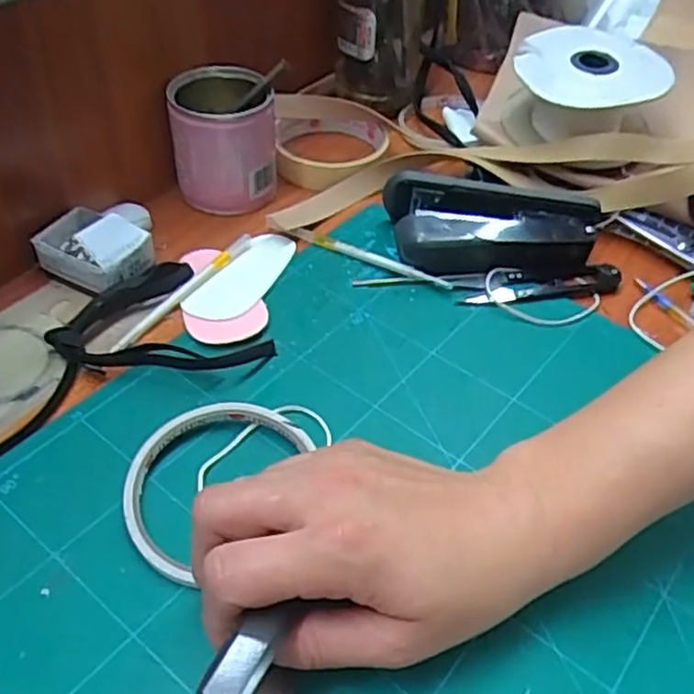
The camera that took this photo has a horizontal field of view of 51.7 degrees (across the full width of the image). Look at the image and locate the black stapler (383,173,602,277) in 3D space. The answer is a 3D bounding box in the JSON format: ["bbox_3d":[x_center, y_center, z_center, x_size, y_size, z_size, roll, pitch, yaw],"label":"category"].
[{"bbox_3d":[0.091,-0.076,0.440,0.126,0.038,0.062,-3,46,-7],"label":"black stapler"}]

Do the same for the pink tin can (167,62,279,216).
[{"bbox_3d":[-0.080,-0.137,0.466,0.063,0.069,0.070,-3,46,-7],"label":"pink tin can"}]

